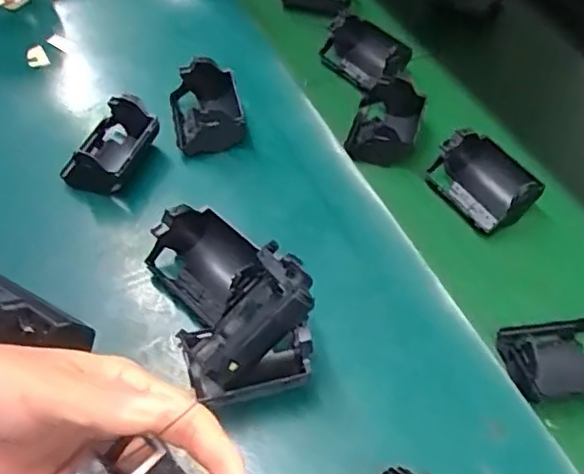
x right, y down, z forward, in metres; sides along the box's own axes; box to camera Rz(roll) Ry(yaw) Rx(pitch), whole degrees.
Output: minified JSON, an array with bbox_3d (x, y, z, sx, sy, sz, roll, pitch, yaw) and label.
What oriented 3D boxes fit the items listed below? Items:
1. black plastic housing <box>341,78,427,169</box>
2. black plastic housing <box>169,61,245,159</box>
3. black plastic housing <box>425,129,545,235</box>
[{"bbox_3d":[0.075,-0.096,0.487,0.053,0.028,0.073,15,52,11],"label":"black plastic housing"},{"bbox_3d":[-0.066,-0.098,0.471,0.052,0.039,0.073,-11,52,-10],"label":"black plastic housing"},{"bbox_3d":[0.141,-0.044,0.445,0.051,0.032,0.077,-26,56,-21],"label":"black plastic housing"}]

